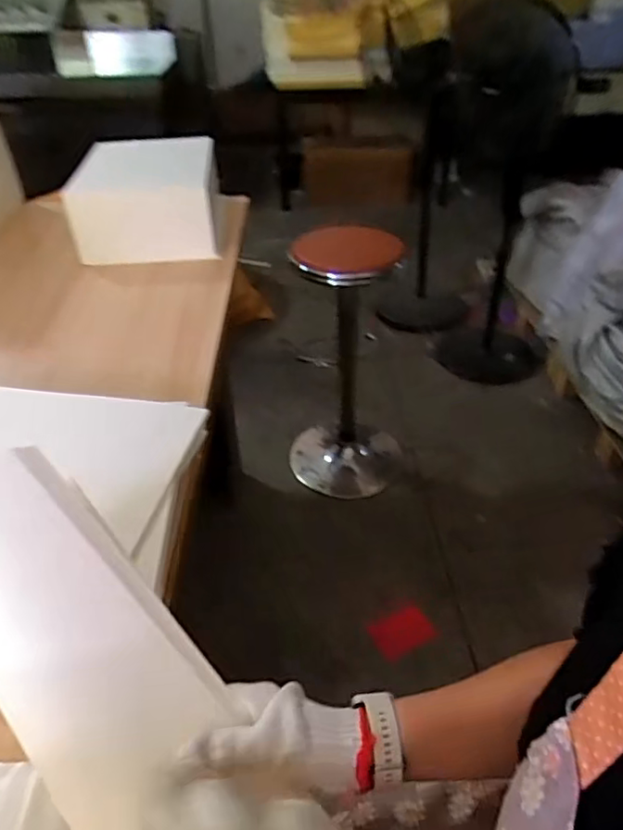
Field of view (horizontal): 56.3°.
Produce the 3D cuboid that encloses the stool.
[{"bbox_3d":[0.118,-0.171,1.807,0.354,0.757,0.409,4,39,5],"label":"stool"}]

